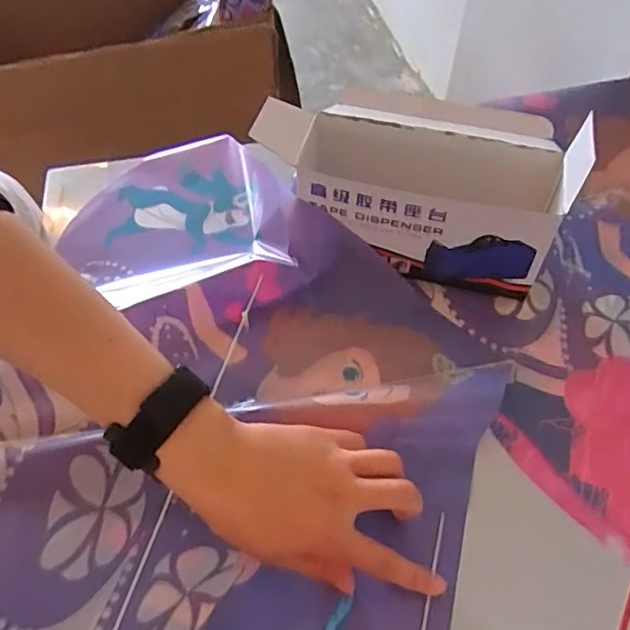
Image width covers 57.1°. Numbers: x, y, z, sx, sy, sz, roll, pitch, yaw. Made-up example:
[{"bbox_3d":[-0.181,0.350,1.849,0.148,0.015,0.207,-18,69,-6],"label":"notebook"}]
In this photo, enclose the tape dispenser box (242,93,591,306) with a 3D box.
[{"bbox_3d":[0.097,-0.098,0.504,0.216,0.121,0.092,13,52,11],"label":"tape dispenser box"}]

